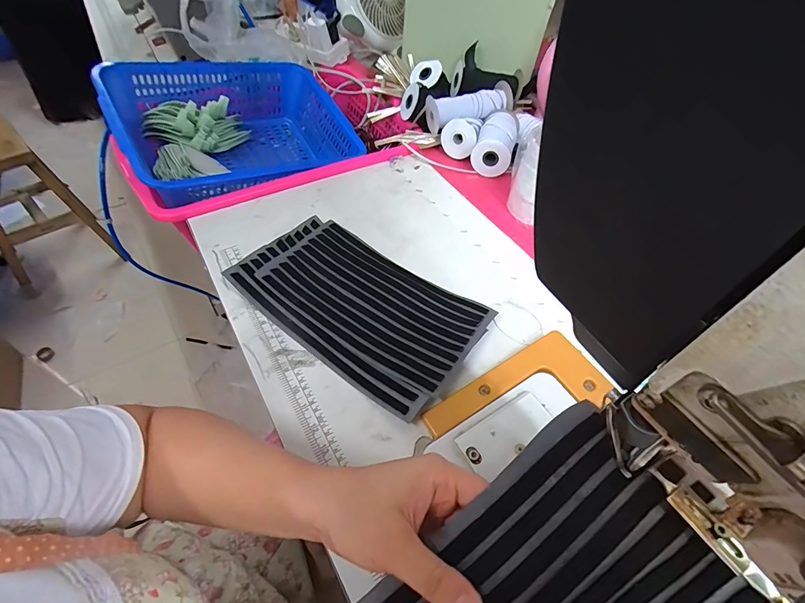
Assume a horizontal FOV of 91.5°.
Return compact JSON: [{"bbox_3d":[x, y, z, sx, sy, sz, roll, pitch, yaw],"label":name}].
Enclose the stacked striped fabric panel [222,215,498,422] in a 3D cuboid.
[{"bbox_3d":[-0.051,-0.006,0.501,0.304,0.028,0.176,32,59,20],"label":"stacked striped fabric panel"}]

